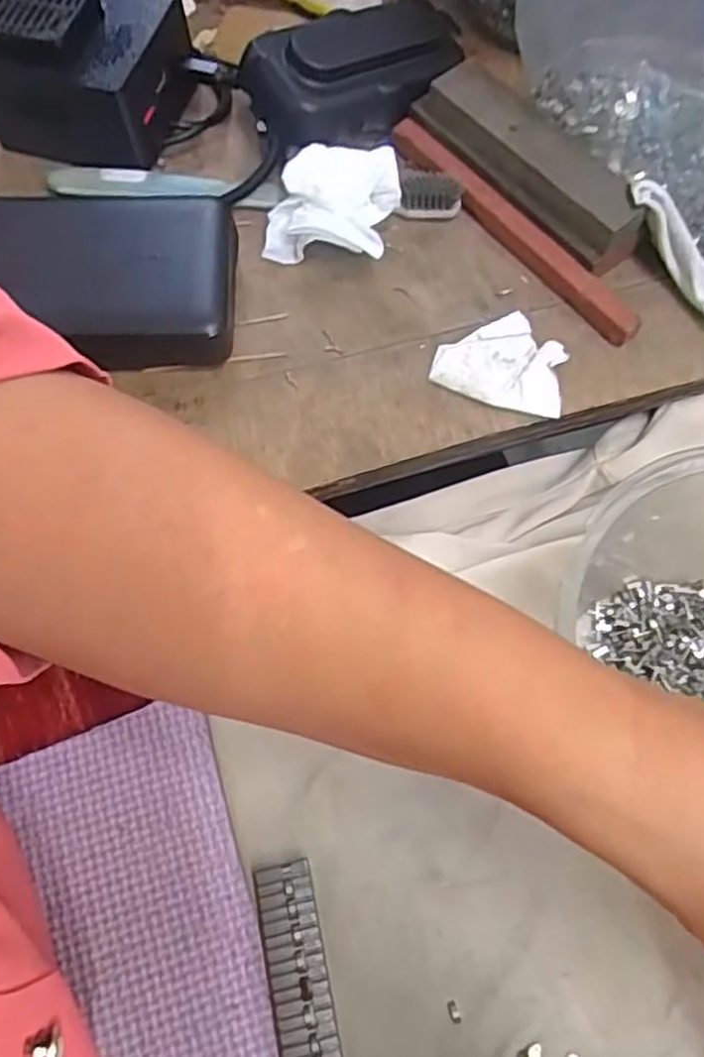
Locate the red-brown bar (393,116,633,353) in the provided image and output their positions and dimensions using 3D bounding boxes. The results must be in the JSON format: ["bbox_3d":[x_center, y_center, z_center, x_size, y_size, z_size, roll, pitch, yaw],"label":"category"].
[{"bbox_3d":[0.069,-0.133,0.328,0.011,0.012,0.145,-38,73,-15],"label":"red-brown bar"}]

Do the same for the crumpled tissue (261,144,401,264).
[{"bbox_3d":[-0.008,-0.139,0.325,0.051,0.025,0.046,12,68,4],"label":"crumpled tissue"}]

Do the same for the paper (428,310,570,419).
[{"bbox_3d":[0.062,-0.070,0.310,0.053,0.008,0.040,13,68,4],"label":"paper"}]

